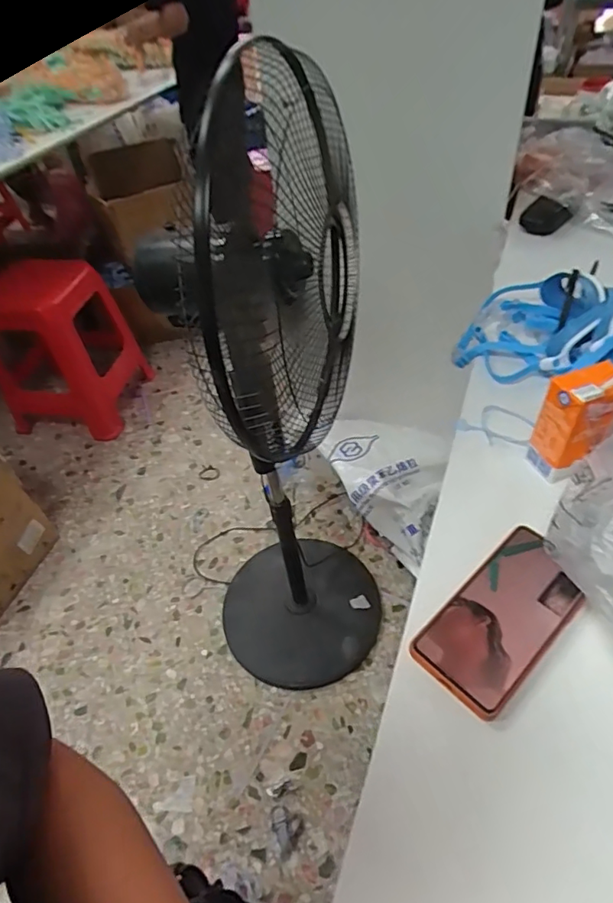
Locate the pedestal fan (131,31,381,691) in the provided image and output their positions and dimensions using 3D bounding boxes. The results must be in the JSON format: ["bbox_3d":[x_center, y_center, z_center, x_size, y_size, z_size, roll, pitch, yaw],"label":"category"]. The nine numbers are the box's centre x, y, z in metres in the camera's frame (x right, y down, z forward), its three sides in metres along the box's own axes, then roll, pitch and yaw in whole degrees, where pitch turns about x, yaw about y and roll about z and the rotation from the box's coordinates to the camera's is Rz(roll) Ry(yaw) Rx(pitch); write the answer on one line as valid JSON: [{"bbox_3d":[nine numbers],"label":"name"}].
[{"bbox_3d":[-0.049,0.024,0.892,0.340,1.100,0.327,-20,48,-12],"label":"pedestal fan"}]

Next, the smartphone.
[{"bbox_3d":[0.162,0.131,0.425,0.158,0.008,0.077,-36,53,-25],"label":"smartphone"}]

